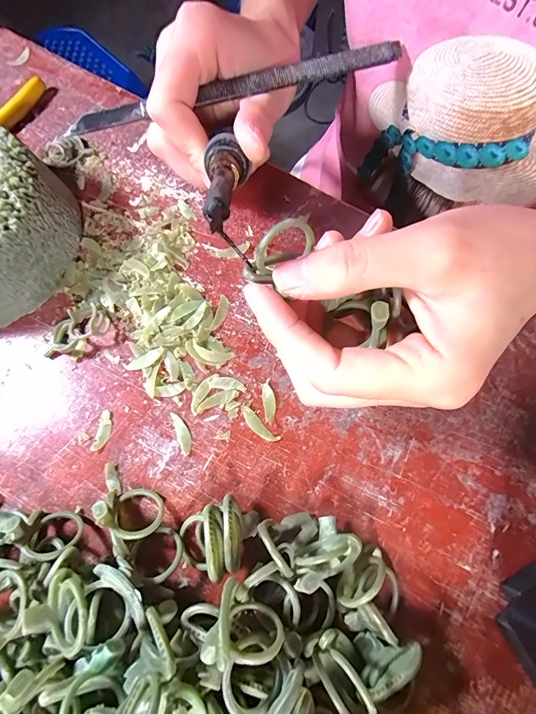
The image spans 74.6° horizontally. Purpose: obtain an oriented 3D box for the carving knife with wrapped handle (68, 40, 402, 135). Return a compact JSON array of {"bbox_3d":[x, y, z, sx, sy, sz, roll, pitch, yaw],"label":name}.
[{"bbox_3d":[-0.017,-0.132,0.173,0.163,0.005,0.007,-12,72,2],"label":"carving knife with wrapped handle"}]

